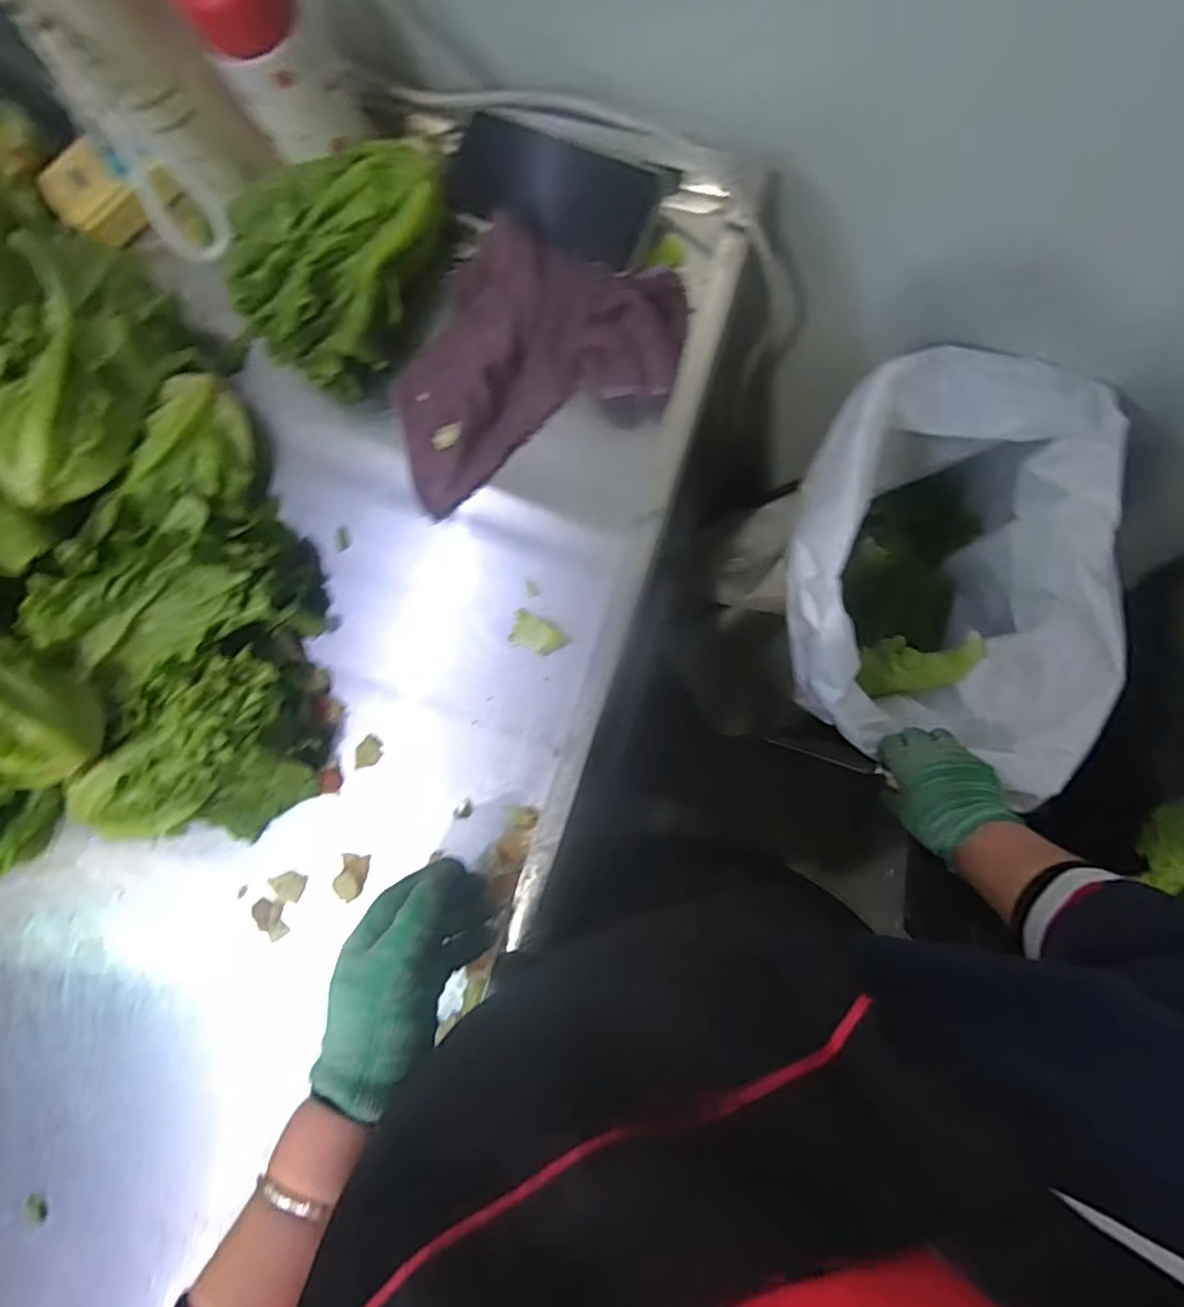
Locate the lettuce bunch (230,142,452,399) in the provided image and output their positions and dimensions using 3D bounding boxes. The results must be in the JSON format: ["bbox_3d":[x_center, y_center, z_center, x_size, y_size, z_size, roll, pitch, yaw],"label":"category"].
[{"bbox_3d":[-0.180,-0.278,0.453,0.107,0.066,0.162,22,89,8],"label":"lettuce bunch"}]

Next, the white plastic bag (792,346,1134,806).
[{"bbox_3d":[0.349,-0.083,0.708,0.273,0.298,0.385,14,88,8],"label":"white plastic bag"}]

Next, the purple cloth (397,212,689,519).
[{"bbox_3d":[-0.043,-0.214,0.453,0.231,0.058,0.156,-20,84,5],"label":"purple cloth"}]

